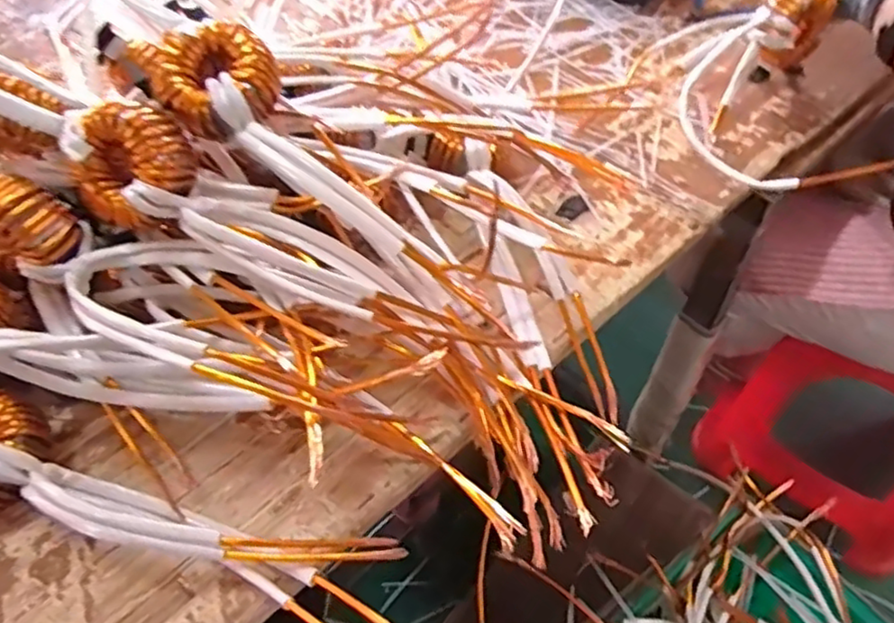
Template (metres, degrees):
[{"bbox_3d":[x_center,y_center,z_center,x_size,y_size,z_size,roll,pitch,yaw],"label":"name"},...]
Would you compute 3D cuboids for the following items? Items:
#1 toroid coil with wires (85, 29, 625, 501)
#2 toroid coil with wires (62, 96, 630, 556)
[{"bbox_3d":[-0.049,-0.047,0.444,0.414,0.070,0.077,43,61,2],"label":"toroid coil with wires"},{"bbox_3d":[-0.071,-0.005,0.424,0.394,0.074,0.112,35,57,0],"label":"toroid coil with wires"}]

